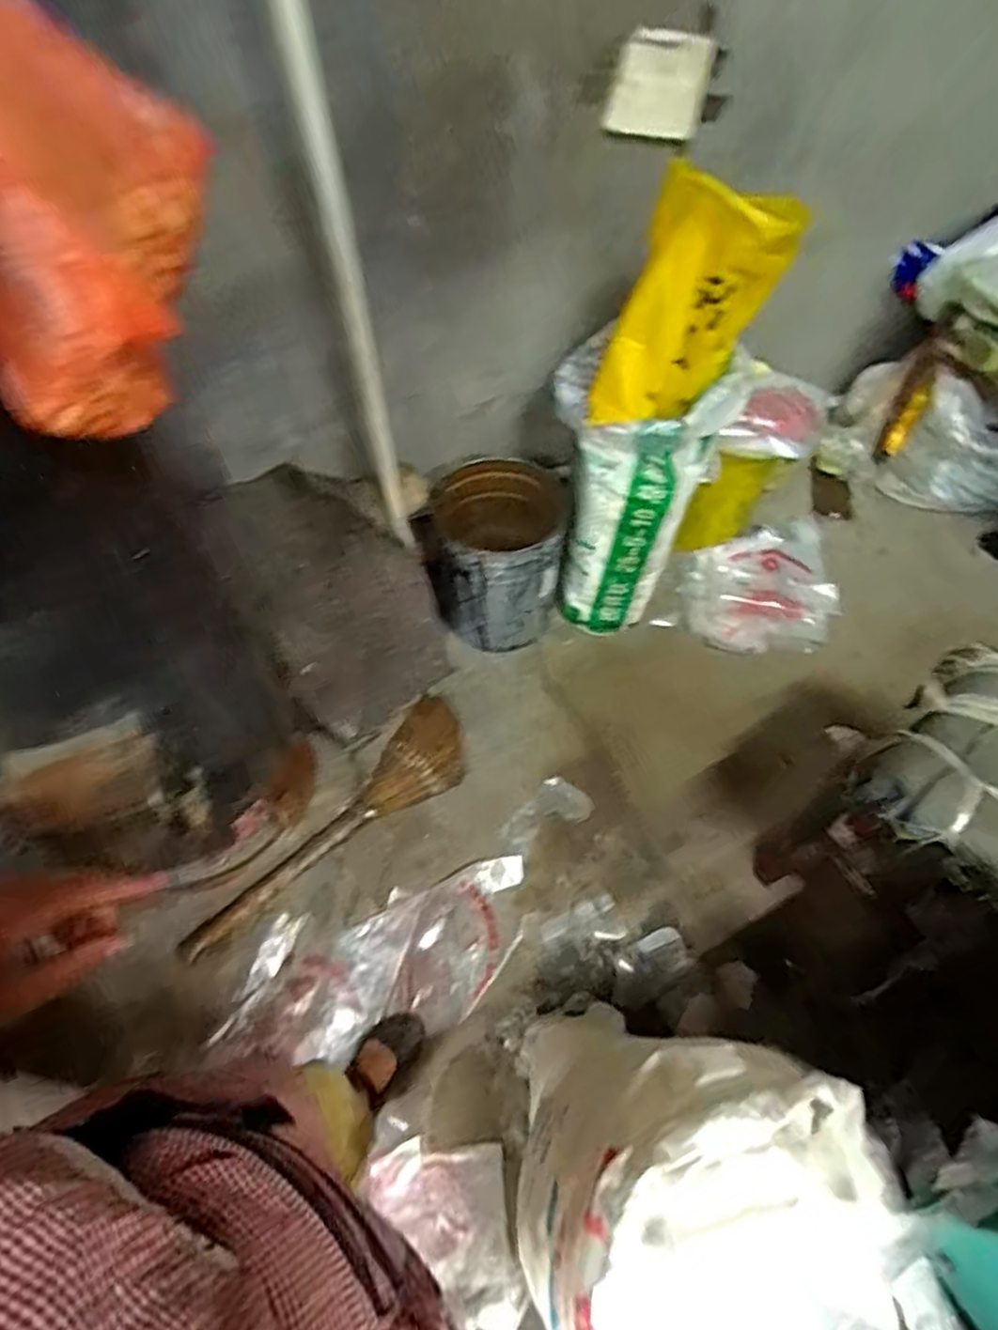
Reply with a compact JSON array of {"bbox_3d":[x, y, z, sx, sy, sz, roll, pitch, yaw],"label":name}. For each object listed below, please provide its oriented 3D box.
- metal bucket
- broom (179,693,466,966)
[{"bbox_3d":[-0.015,-0.259,1.515,0.331,0.310,0.344,-2,54,2],"label":"metal bucket"},{"bbox_3d":[-0.334,0.316,1.320,0.662,0.039,0.190,-36,60,-21],"label":"broom"}]

